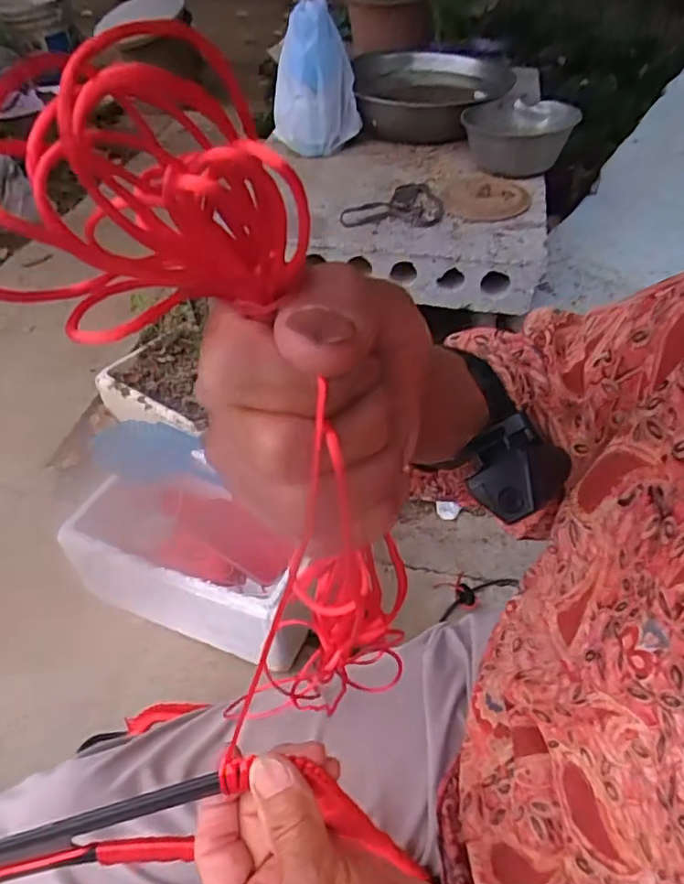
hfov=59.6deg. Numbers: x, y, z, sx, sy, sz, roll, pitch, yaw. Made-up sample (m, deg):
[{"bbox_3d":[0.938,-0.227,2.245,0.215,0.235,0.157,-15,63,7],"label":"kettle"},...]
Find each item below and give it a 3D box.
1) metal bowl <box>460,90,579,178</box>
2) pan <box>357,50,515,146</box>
[{"bbox_3d":[0.274,-0.474,0.923,0.157,0.070,0.168,-1,47,1],"label":"metal bowl"},{"bbox_3d":[0.150,-0.595,1.040,0.249,0.089,0.293,-3,47,0],"label":"pan"}]

